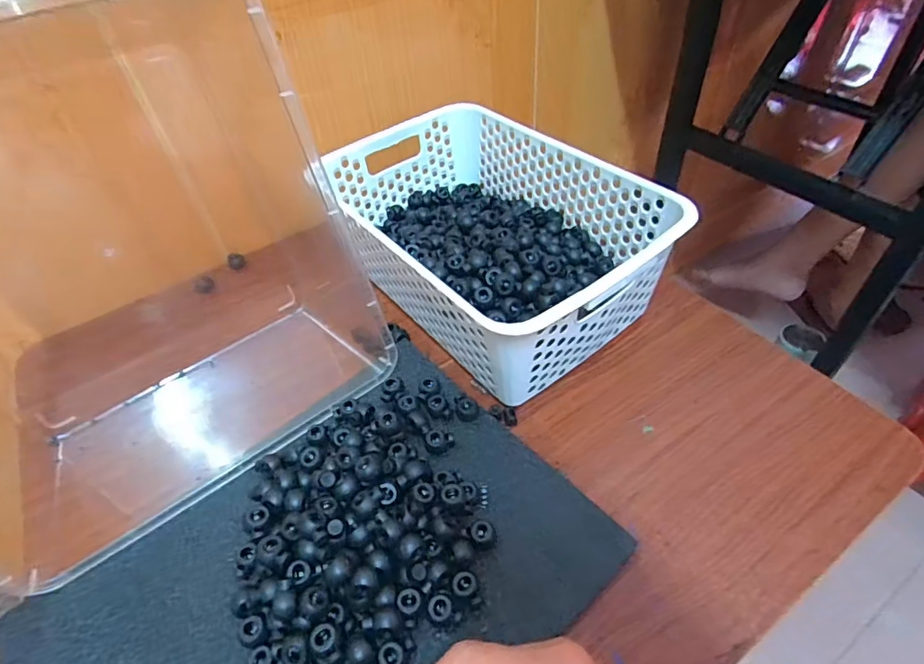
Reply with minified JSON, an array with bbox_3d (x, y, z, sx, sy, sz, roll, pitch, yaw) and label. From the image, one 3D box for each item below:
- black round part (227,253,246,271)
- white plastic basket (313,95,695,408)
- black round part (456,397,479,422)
[{"bbox_3d":[-0.258,-0.081,0.578,0.019,0.015,0.016,-30,52,-21],"label":"black round part"},{"bbox_3d":[0.019,-0.090,0.470,0.200,0.101,0.304,-33,53,-23],"label":"white plastic basket"},{"bbox_3d":[0.004,0.060,0.398,0.017,0.012,0.015,-3,47,2],"label":"black round part"}]

